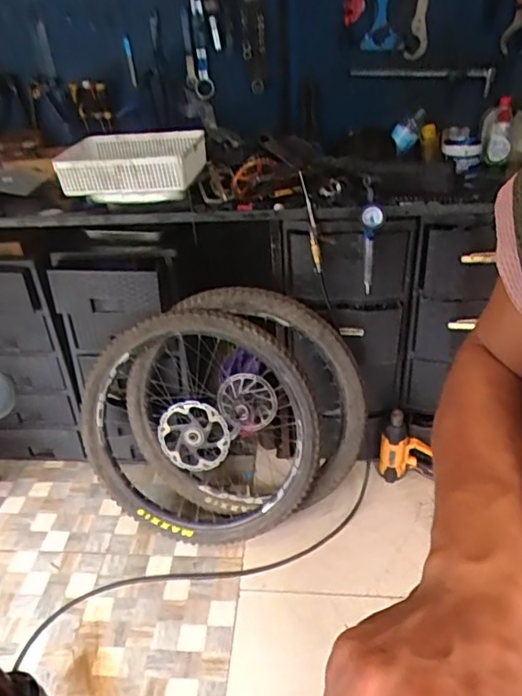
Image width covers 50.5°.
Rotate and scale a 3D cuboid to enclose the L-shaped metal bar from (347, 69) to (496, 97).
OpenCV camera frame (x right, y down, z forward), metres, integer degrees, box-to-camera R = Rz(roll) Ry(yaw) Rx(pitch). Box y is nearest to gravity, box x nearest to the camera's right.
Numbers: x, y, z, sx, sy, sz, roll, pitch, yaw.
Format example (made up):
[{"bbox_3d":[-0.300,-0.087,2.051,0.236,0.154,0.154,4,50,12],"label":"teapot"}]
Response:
[{"bbox_3d":[0.442,-0.739,1.529,0.376,0.063,0.024,2,34,9],"label":"L-shaped metal bar"}]

